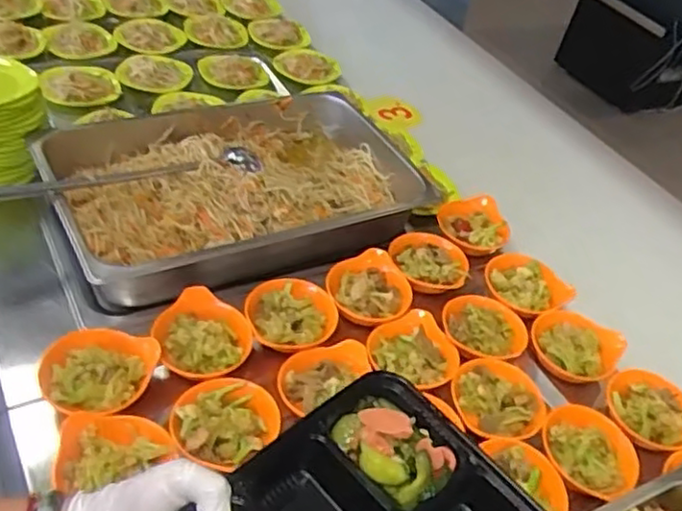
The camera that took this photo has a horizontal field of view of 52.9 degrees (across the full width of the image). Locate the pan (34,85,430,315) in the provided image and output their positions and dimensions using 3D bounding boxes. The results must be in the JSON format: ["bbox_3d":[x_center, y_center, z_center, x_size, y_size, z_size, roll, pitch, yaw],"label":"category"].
[{"bbox_3d":[-0.139,-0.112,1.027,0.545,0.110,0.334,-11,48,-29],"label":"pan"}]

